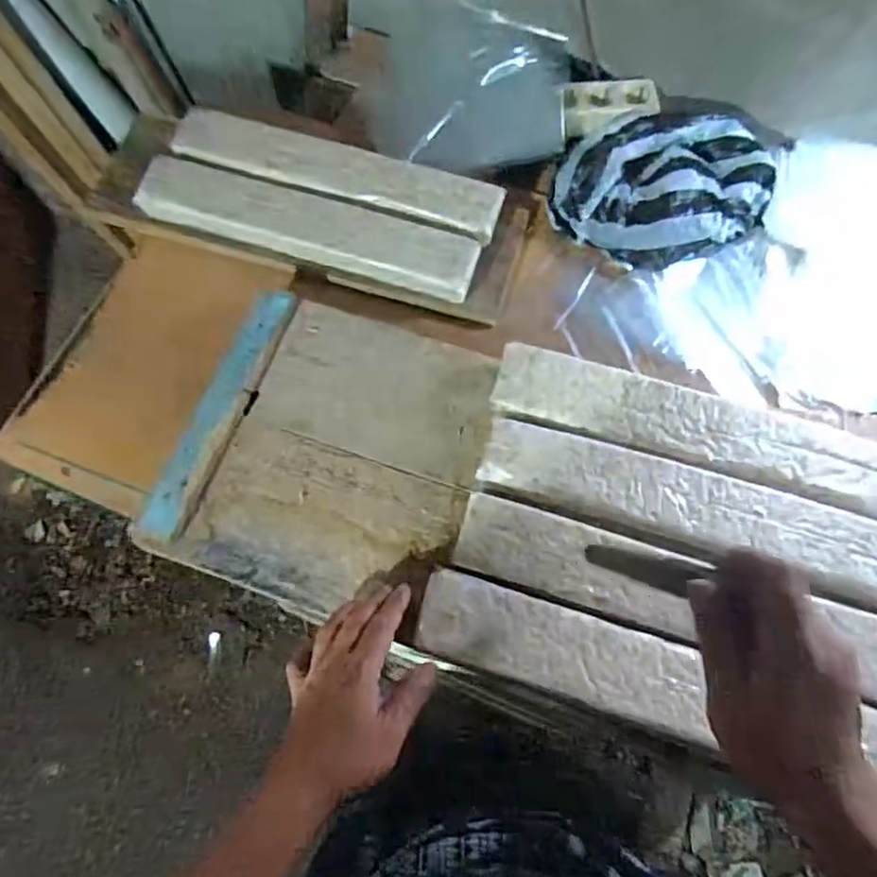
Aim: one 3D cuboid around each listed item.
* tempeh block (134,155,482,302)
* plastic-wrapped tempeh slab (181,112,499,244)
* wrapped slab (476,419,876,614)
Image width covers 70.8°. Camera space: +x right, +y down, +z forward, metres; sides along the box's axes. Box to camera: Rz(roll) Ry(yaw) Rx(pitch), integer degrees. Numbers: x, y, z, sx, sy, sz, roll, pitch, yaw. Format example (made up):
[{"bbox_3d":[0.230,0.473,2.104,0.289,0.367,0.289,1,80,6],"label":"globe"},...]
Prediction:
[{"bbox_3d":[-0.140,-0.230,0.666,0.366,0.032,0.078,14,69,6],"label":"tempeh block"},{"bbox_3d":[-0.115,-0.302,0.700,0.373,0.027,0.086,17,69,7],"label":"plastic-wrapped tempeh slab"},{"bbox_3d":[0.220,0.064,0.529,0.366,0.032,0.070,15,69,6],"label":"wrapped slab"}]

